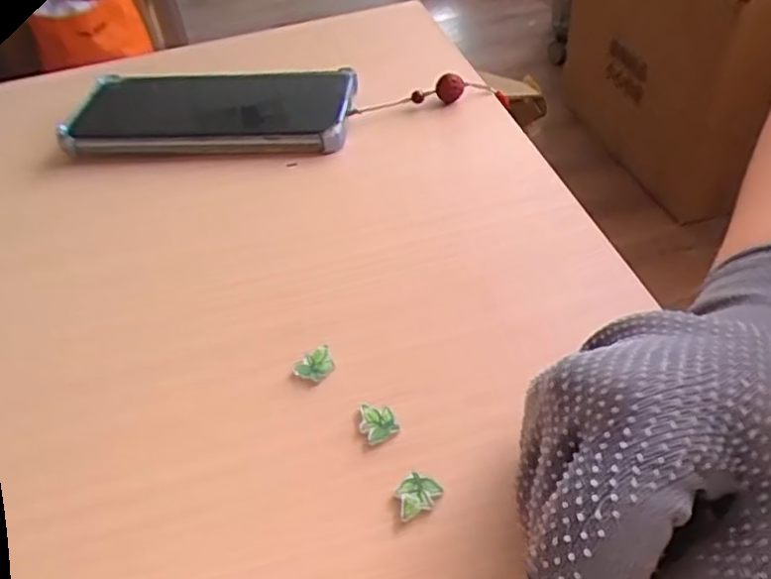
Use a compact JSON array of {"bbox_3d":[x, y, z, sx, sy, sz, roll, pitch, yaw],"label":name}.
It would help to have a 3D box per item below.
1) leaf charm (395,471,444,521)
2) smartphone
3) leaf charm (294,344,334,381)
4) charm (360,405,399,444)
[{"bbox_3d":[0.010,0.068,0.225,0.016,0.004,0.012,-22,45,-16],"label":"leaf charm"},{"bbox_3d":[-0.111,-0.112,0.424,0.182,0.016,0.088,0,43,8],"label":"smartphone"},{"bbox_3d":[-0.029,0.030,0.269,0.015,0.006,0.013,-14,43,-7],"label":"leaf charm"},{"bbox_3d":[-0.003,0.048,0.247,0.013,0.005,0.016,-19,44,-12],"label":"charm"}]

